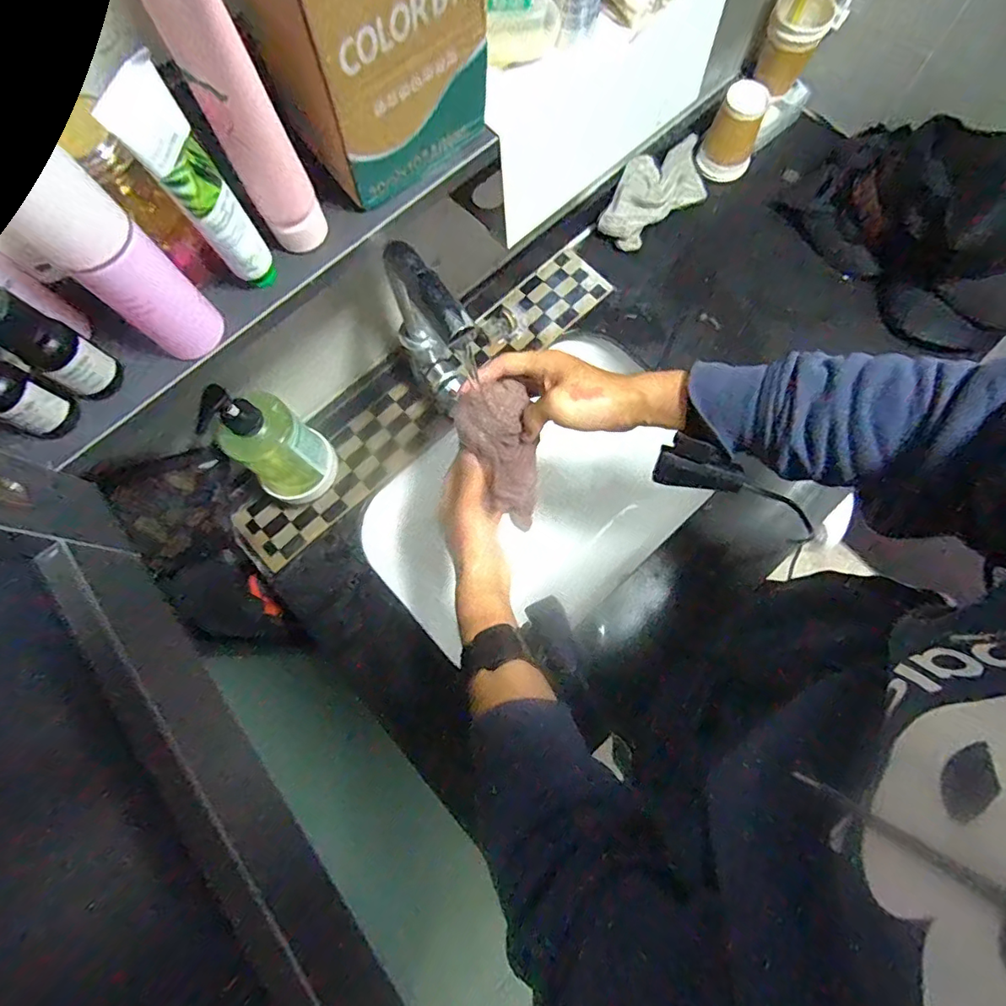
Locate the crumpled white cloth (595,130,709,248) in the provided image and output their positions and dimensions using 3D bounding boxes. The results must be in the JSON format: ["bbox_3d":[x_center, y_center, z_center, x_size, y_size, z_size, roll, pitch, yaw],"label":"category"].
[{"bbox_3d":[0.215,-0.432,0.722,0.190,0.049,0.080,-42,78,-8],"label":"crumpled white cloth"}]

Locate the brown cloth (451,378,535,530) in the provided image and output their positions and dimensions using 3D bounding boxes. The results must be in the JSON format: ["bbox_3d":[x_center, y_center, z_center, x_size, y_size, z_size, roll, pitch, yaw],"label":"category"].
[{"bbox_3d":[0.006,-0.039,0.545,0.071,0.181,0.041,-23,44,-4],"label":"brown cloth"}]

